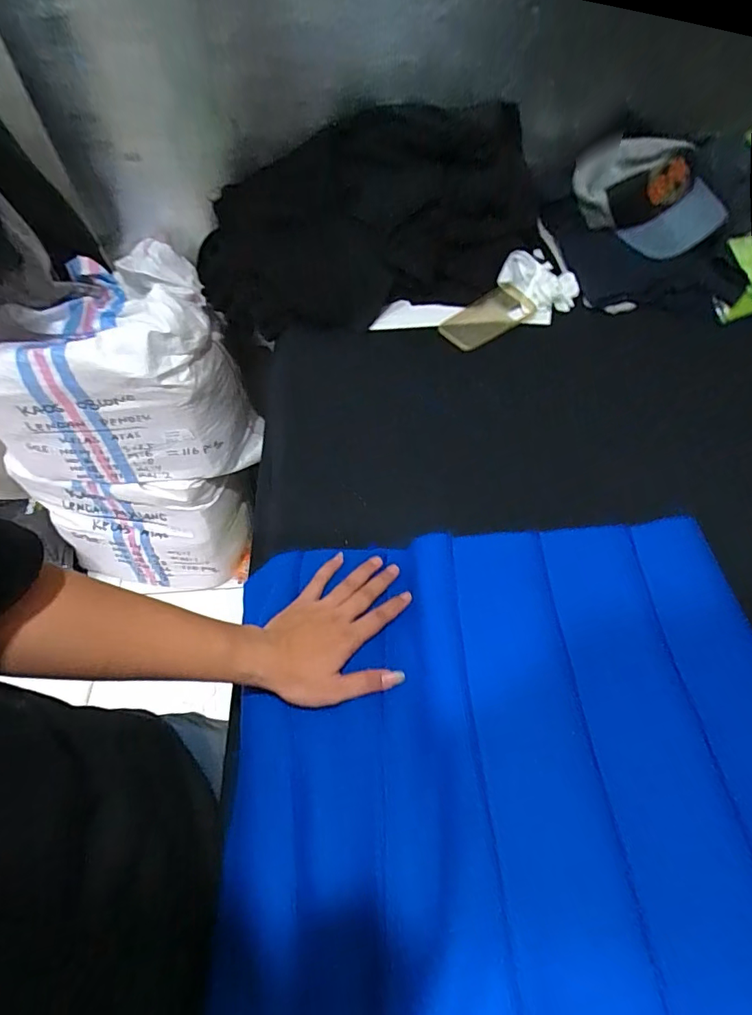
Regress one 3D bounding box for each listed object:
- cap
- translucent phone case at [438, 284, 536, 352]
[{"bbox_3d":[0.451,-0.531,0.829,0.216,0.115,0.158,5,56,7],"label":"cap"},{"bbox_3d":[0.190,-0.322,0.834,0.163,0.010,0.079,-32,74,-11],"label":"translucent phone case"}]

